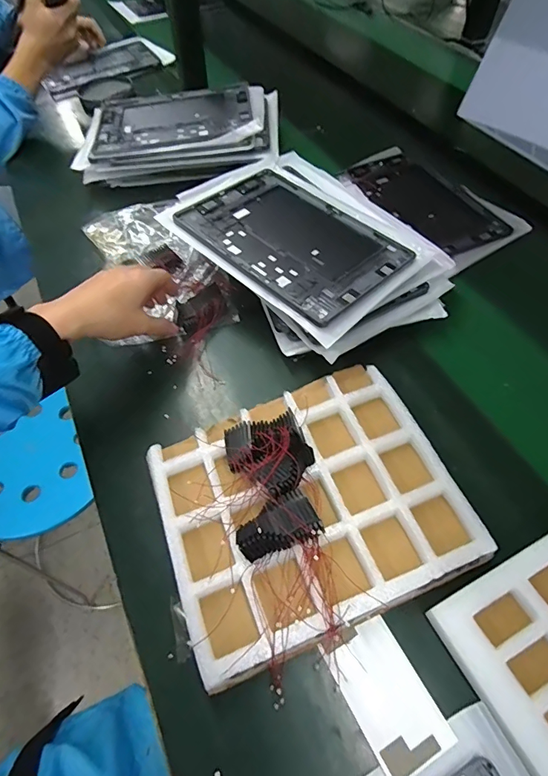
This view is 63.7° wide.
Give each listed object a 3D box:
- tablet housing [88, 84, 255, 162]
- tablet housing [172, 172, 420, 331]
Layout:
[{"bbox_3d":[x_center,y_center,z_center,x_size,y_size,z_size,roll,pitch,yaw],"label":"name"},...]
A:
[{"bbox_3d":[-0.169,-0.453,0.742,0.260,0.016,0.177,-8,56,2],"label":"tablet housing"},{"bbox_3d":[0.021,-0.186,0.540,0.167,0.013,0.259,-40,62,-23],"label":"tablet housing"}]

